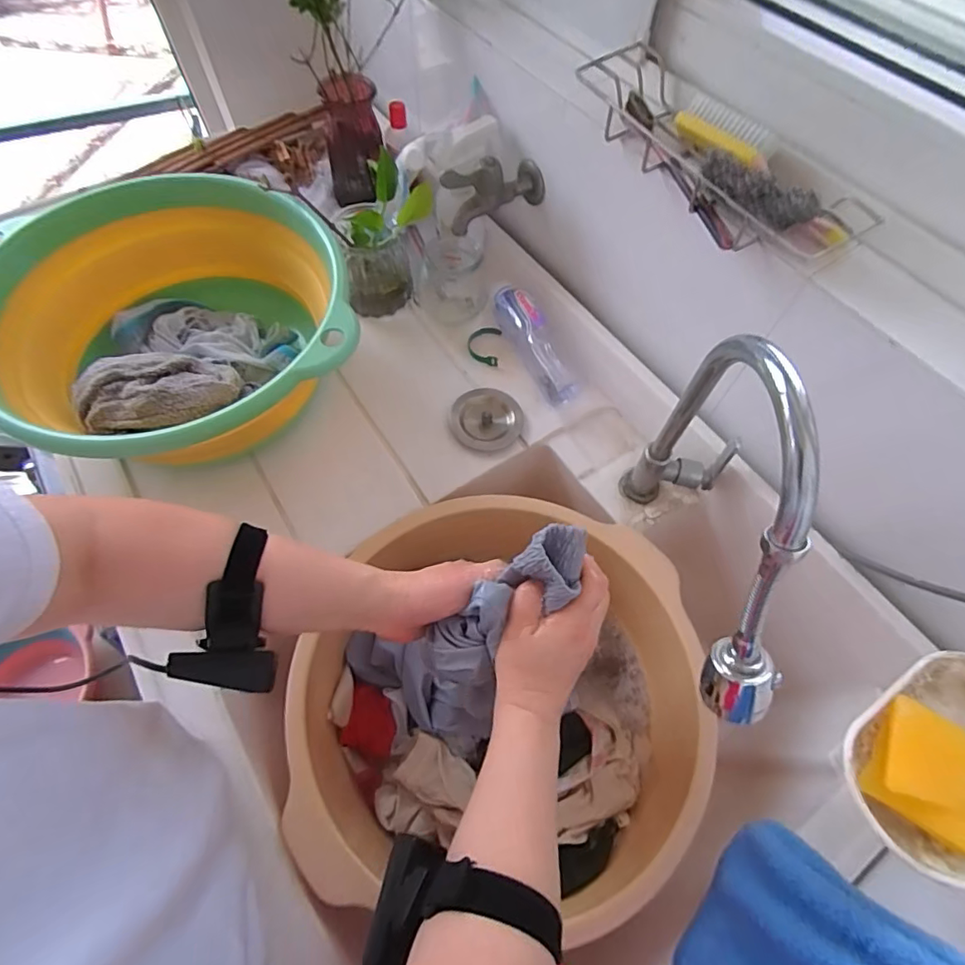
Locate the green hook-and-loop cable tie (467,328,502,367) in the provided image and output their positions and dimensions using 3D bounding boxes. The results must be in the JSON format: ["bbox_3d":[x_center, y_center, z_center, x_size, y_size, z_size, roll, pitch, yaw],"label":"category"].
[{"bbox_3d":[0.002,-0.178,0.674,0.041,0.009,0.058,8,63,3],"label":"green hook-and-loop cable tie"}]

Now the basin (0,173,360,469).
[{"bbox_3d":[-0.332,-0.158,0.560,0.362,0.120,0.351,1,63,-1],"label":"basin"}]

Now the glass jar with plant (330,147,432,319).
[{"bbox_3d":[-0.132,-0.305,0.651,0.109,0.163,0.086,-32,68,-16],"label":"glass jar with plant"}]

